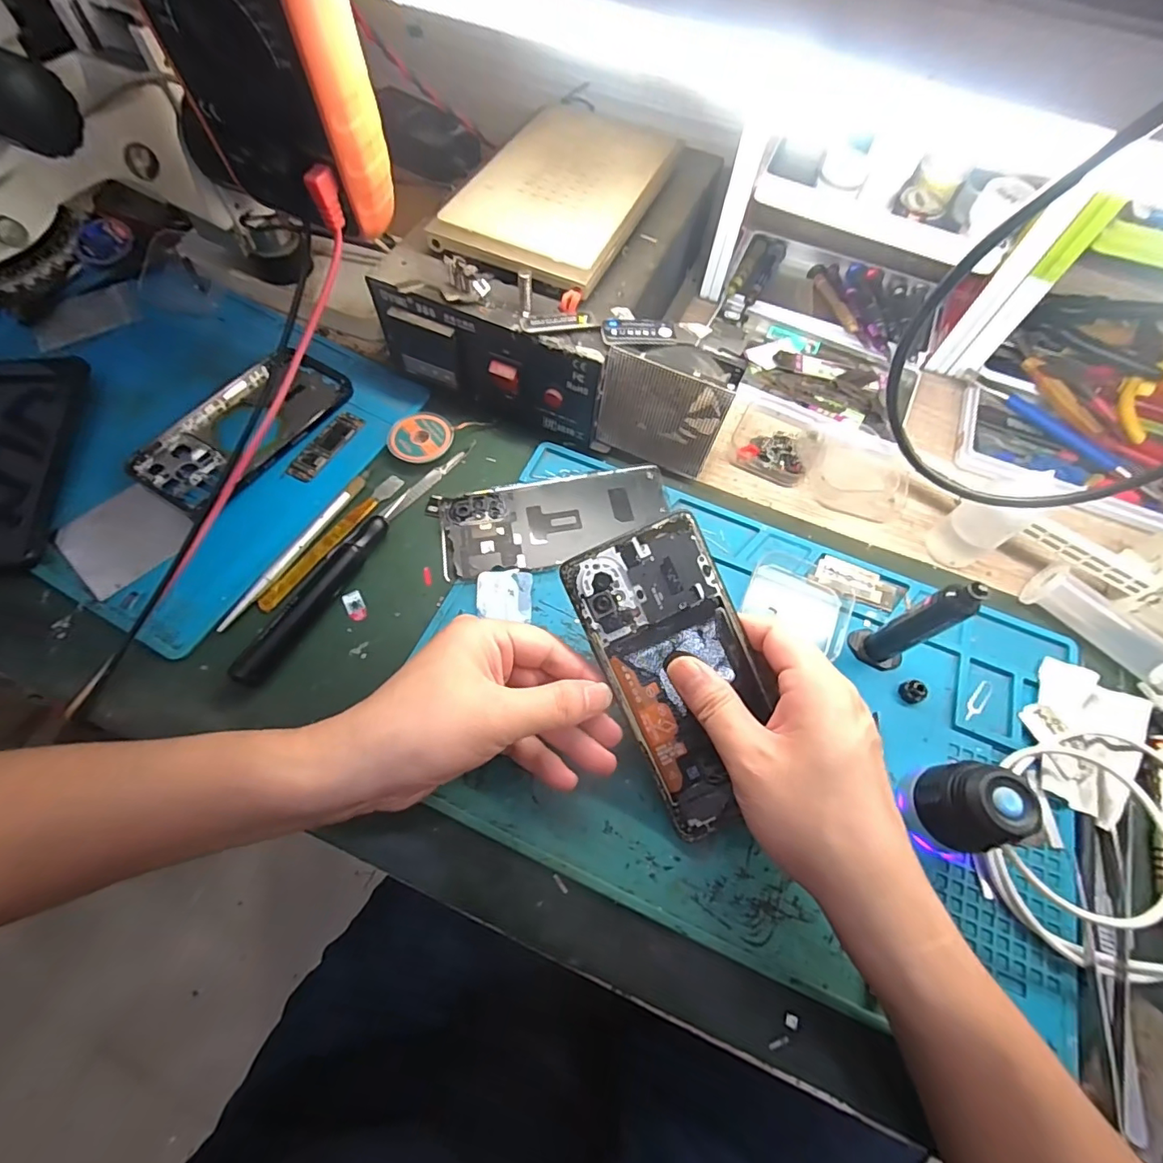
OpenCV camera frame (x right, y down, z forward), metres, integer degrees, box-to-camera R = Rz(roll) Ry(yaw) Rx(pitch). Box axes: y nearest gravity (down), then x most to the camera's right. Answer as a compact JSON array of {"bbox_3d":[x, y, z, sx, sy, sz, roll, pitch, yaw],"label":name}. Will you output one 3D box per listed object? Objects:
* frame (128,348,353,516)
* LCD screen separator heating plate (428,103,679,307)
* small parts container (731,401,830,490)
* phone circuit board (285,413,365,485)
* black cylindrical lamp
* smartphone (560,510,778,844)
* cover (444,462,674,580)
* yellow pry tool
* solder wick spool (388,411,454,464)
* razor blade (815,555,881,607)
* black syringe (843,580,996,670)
[{"bbox_3d":[-0.237,-0.112,0.368,0.075,0.012,0.144,31,67,12],"label":"frame"},{"bbox_3d":[-0.010,-0.270,0.360,0.111,0.018,0.193,24,66,8],"label":"LCD screen separator heating plate"},{"bbox_3d":[0.149,-0.108,0.392,0.065,0.018,0.060,30,66,11],"label":"small parts container"},{"bbox_3d":[-0.182,-0.098,0.368,0.019,0.004,0.063,28,66,10],"label":"phone circuit board"},{"bbox_3d":[0.190,0.113,0.257,0.034,0.055,0.036,1,64,-2],"label":"black cylindrical lamp"},{"bbox_3d":[0.052,0.048,0.263,0.074,0.004,0.155,-23,93,1],"label":"smartphone"},{"bbox_3d":[-0.016,-0.044,0.351,0.153,0.005,0.067,-12,66,-9],"label":"cover"},{"bbox_3d":[-0.161,-0.029,0.337,0.015,0.004,0.119,29,66,11],"label":"yellow pry tool"},{"bbox_3d":[-0.117,-0.103,0.375,0.043,0.010,0.044,1,64,-2],"label":"solder wick spool"},{"bbox_3d":[0.178,-0.002,0.341,0.042,0.005,0.025,22,66,7],"label":"razor blade"},{"bbox_3d":[0.186,0.023,0.284,0.022,0.089,0.028,-21,67,-13],"label":"black syringe"}]

